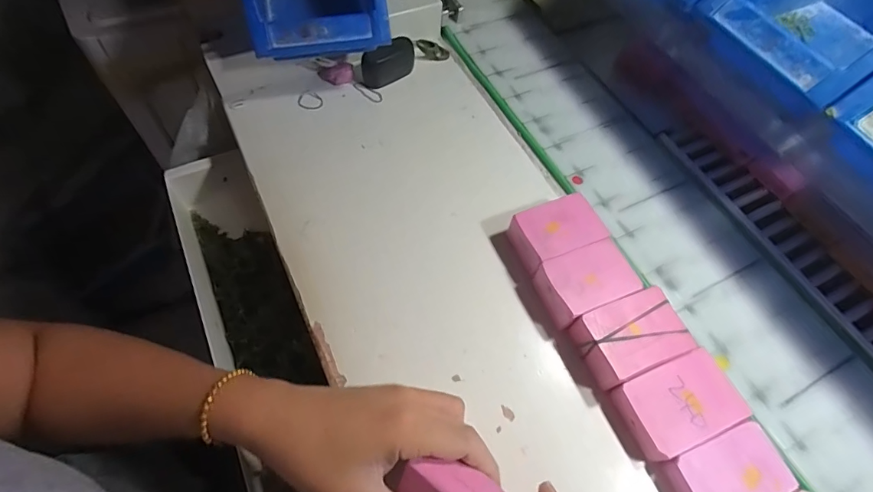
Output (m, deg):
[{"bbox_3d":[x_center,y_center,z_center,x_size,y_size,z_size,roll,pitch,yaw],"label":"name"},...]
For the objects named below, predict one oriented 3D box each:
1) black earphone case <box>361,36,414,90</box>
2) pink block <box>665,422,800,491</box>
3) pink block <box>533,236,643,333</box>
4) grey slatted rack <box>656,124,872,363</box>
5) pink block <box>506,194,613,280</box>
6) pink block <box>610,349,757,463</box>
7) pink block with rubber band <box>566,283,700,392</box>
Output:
[{"bbox_3d":[-0.049,-0.196,0.474,0.063,0.038,0.021,-28,66,-16],"label":"black earphone case"},{"bbox_3d":[0.195,0.153,0.298,0.071,0.019,0.045,-19,63,-12],"label":"pink block"},{"bbox_3d":[0.116,0.032,0.357,0.076,0.031,0.050,-19,64,-12],"label":"pink block"},{"bbox_3d":[0.368,0.074,0.371,0.064,0.011,0.492,-23,64,-14],"label":"grey slatted rack"},{"bbox_3d":[0.100,-0.009,0.380,0.071,0.031,0.049,-21,64,-13],"label":"pink block"},{"bbox_3d":[0.173,0.112,0.318,0.079,0.024,0.052,-19,64,-12],"label":"pink block"},{"bbox_3d":[0.146,0.070,0.337,0.074,0.030,0.052,-19,64,-12],"label":"pink block with rubber band"}]

